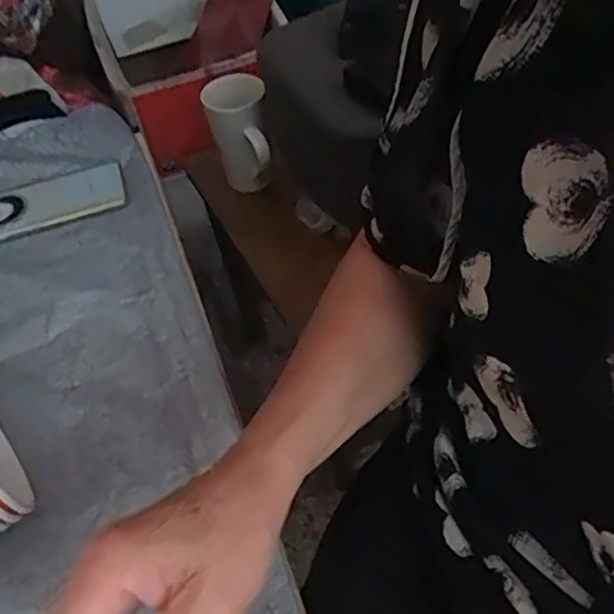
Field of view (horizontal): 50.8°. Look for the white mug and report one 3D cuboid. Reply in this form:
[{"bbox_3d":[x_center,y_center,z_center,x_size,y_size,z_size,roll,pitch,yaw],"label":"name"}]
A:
[{"bbox_3d":[-0.097,-0.249,0.942,0.086,0.138,0.101,-10,49,-2],"label":"white mug"}]

